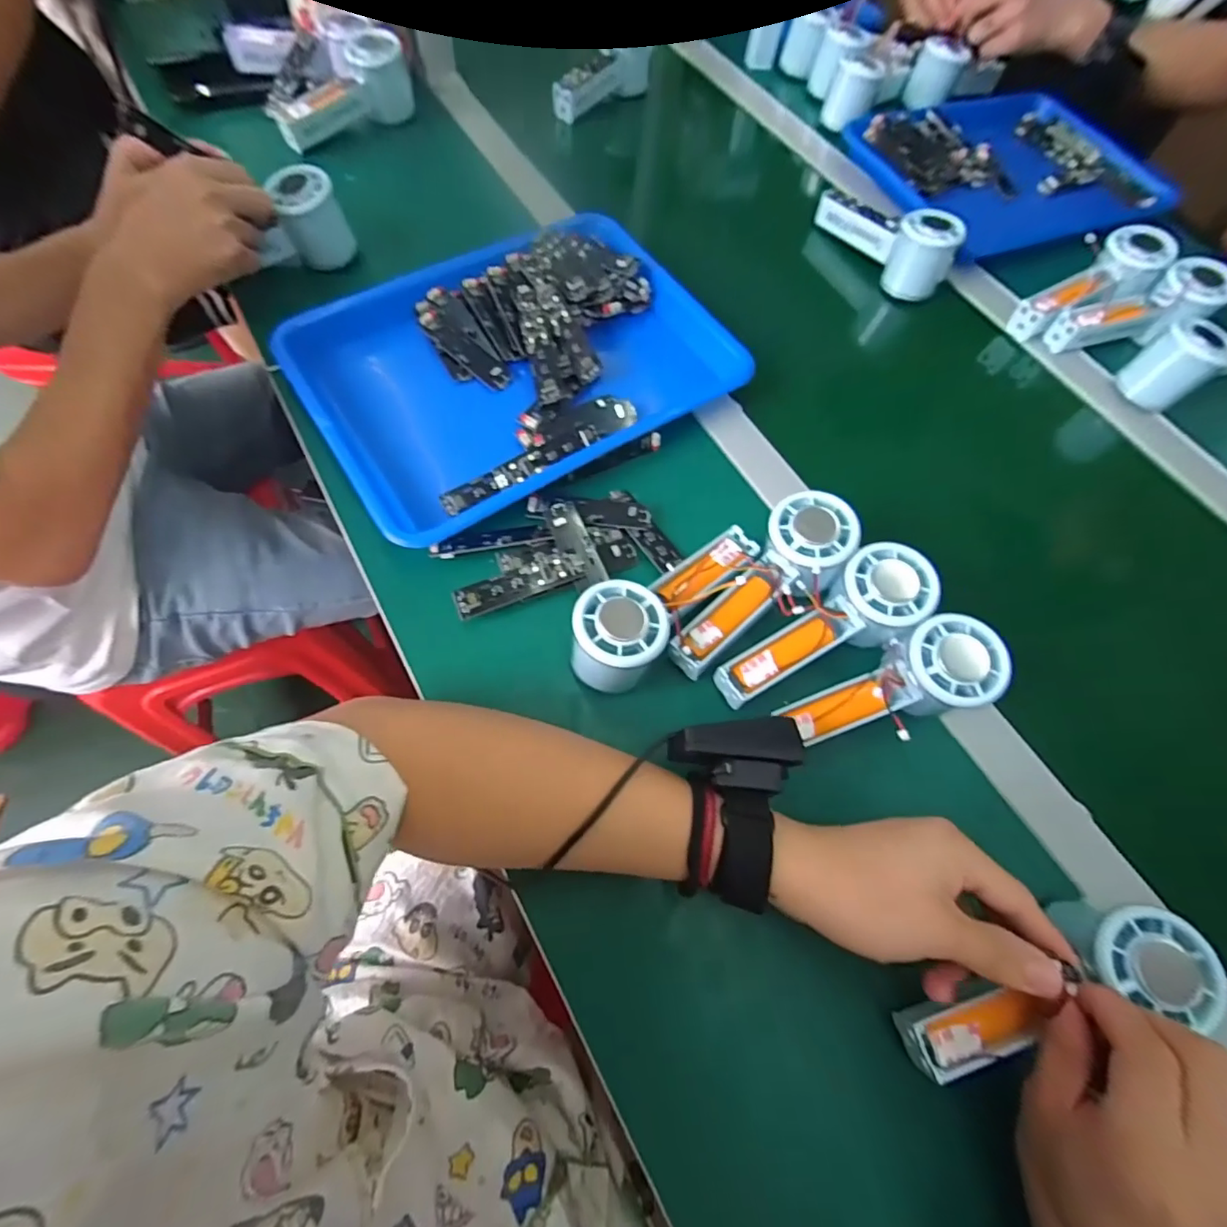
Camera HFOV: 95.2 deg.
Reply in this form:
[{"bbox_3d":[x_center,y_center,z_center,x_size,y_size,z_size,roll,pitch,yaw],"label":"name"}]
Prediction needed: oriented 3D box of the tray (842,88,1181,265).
[{"bbox_3d":[0.448,-0.526,0.658,0.326,0.053,0.246,-18,69,-11],"label":"tray"}]

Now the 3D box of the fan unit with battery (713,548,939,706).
[{"bbox_3d":[0.138,0.015,0.381,0.151,0.057,0.054,-30,71,-2],"label":"fan unit with battery"}]

